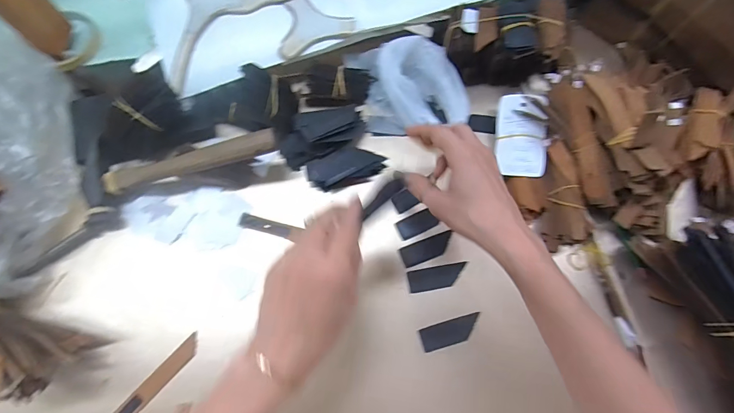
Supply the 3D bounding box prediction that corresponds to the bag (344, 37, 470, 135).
[{"bbox_3d":[0.046,-0.143,0.445,0.125,0.056,0.118,-7,72,-3],"label":"bag"}]

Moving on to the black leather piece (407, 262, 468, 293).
[{"bbox_3d":[0.075,0.076,0.395,0.062,0.005,0.023,-9,72,-4],"label":"black leather piece"}]

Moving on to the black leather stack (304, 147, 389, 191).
[{"bbox_3d":[-0.022,-0.043,0.423,0.088,0.023,0.041,-15,72,-6],"label":"black leather stack"}]

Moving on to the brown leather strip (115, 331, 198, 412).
[{"bbox_3d":[-0.209,0.175,0.356,0.019,0.004,0.120,39,75,11],"label":"brown leather strip"}]

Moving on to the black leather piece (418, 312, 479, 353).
[{"bbox_3d":[0.086,0.128,0.377,0.062,0.004,0.023,-15,72,-6],"label":"black leather piece"}]

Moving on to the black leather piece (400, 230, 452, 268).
[{"bbox_3d":[0.067,0.047,0.405,0.059,0.004,0.022,-20,75,-4],"label":"black leather piece"}]

